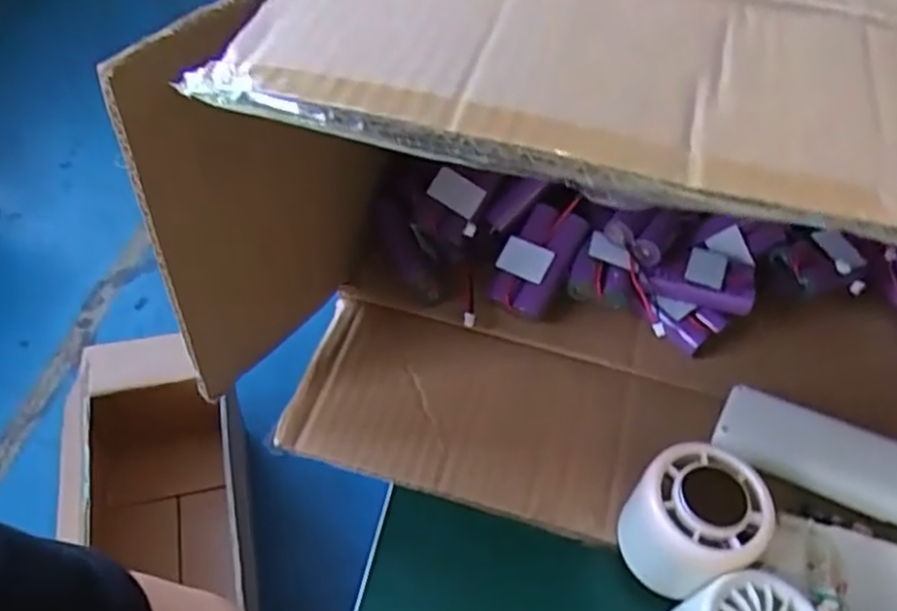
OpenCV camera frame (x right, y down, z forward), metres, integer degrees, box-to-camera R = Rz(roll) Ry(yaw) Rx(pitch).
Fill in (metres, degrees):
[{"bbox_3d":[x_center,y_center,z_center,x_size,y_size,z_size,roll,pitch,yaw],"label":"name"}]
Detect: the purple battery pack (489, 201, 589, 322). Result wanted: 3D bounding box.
[{"bbox_3d":[0.051,-0.027,0.435,0.037,0.021,0.065,30,87,13],"label":"purple battery pack"}]

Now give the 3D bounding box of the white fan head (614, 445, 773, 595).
[{"bbox_3d":[0.110,0.101,0.338,0.055,0.050,0.060,3,53,-4],"label":"white fan head"}]

